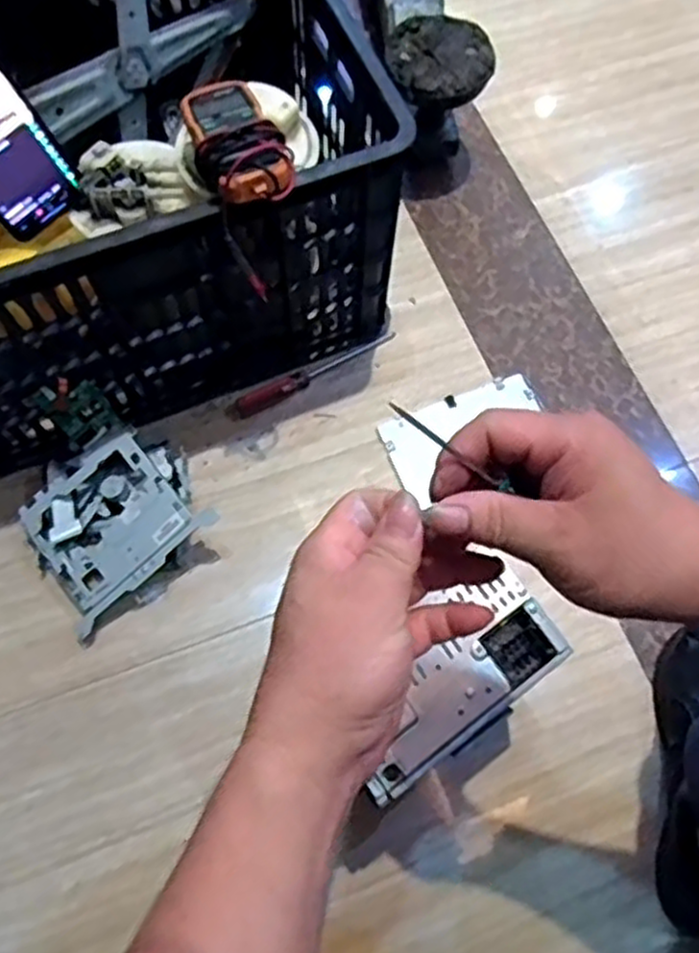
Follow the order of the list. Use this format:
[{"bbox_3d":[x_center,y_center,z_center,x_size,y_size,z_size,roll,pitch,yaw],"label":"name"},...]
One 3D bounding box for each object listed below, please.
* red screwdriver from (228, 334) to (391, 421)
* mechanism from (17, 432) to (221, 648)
[{"bbox_3d":[-0.040,-0.113,0.844,0.206,0.023,0.020,-27,71,-9],"label":"red screwdriver"},{"bbox_3d":[-0.237,0.041,0.753,0.167,0.040,0.160,-35,76,1],"label":"mechanism"}]

